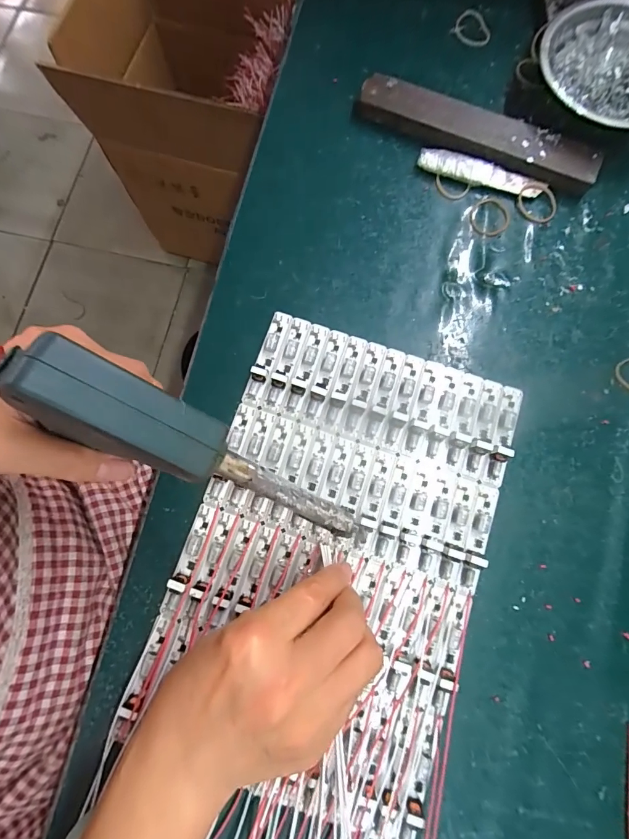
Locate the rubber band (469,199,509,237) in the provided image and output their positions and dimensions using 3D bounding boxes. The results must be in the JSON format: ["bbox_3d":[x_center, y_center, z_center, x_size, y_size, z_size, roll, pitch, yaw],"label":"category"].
[{"bbox_3d":[0.140,-0.161,0.312,0.031,0.004,0.034,0,79,-1],"label":"rubber band"}]

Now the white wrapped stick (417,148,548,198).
[{"bbox_3d":[0.133,-0.196,0.314,0.100,0.010,0.018,15,79,2],"label":"white wrapped stick"}]

